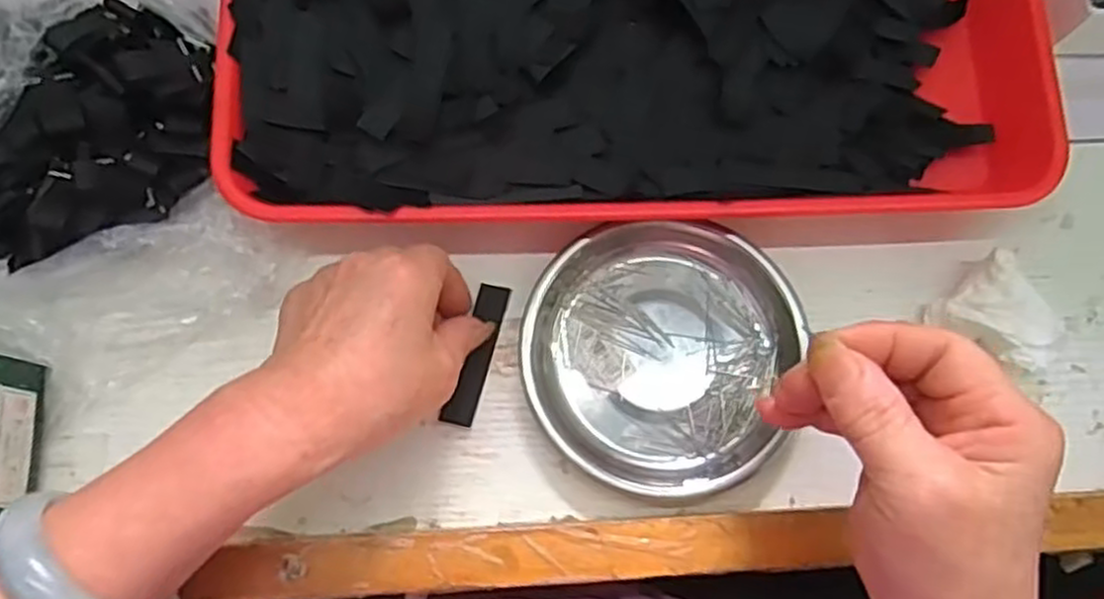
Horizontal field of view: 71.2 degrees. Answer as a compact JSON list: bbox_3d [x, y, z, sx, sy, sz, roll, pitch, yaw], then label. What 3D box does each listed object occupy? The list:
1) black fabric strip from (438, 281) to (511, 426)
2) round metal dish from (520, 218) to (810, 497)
[{"bbox_3d":[-0.035,0.026,0.369,0.014,0.004,0.069,13,75,2],"label":"black fabric strip"},{"bbox_3d":[0.052,0.026,0.365,0.124,0.020,0.123,1,78,-1],"label":"round metal dish"}]

